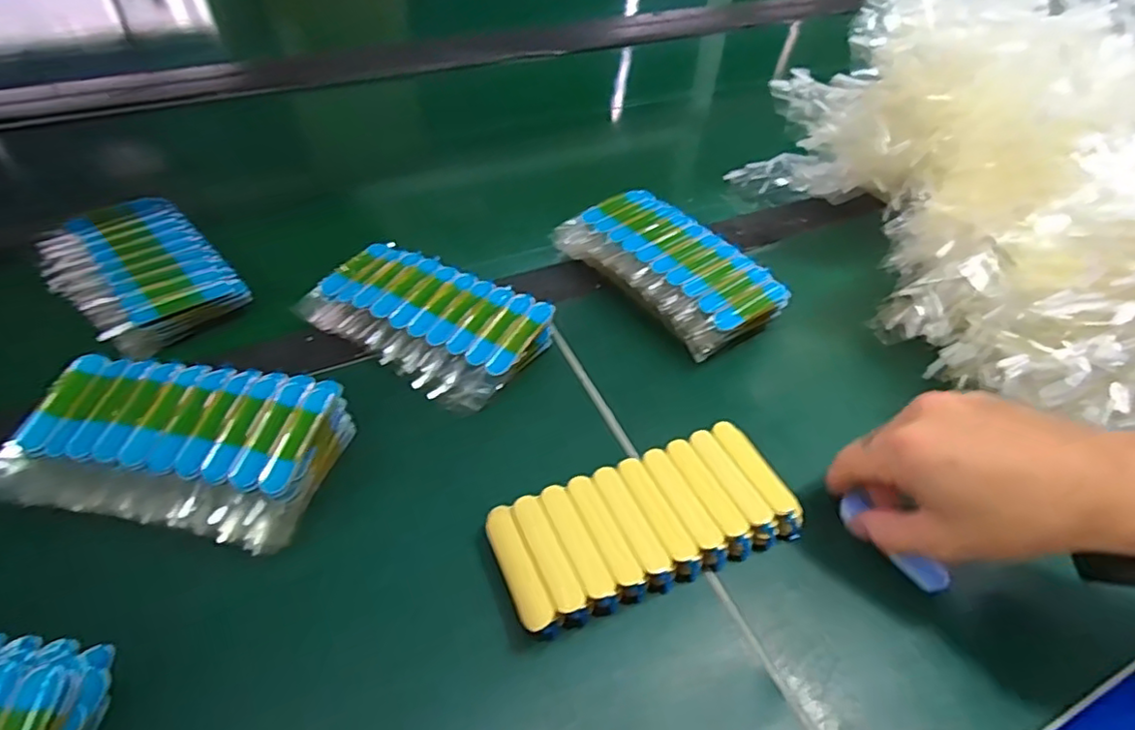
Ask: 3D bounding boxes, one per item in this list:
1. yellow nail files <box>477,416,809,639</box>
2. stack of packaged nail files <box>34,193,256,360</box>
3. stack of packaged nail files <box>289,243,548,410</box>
[{"bbox_3d":[0.040,0.082,0.320,0.152,0.025,0.066,-15,49,-17],"label":"yellow nail files"},{"bbox_3d":[-0.308,-0.071,0.439,0.096,0.025,0.161,-33,57,-30],"label":"stack of packaged nail files"},{"bbox_3d":[-0.095,-0.032,0.408,0.156,0.025,0.088,24,50,18],"label":"stack of packaged nail files"}]

